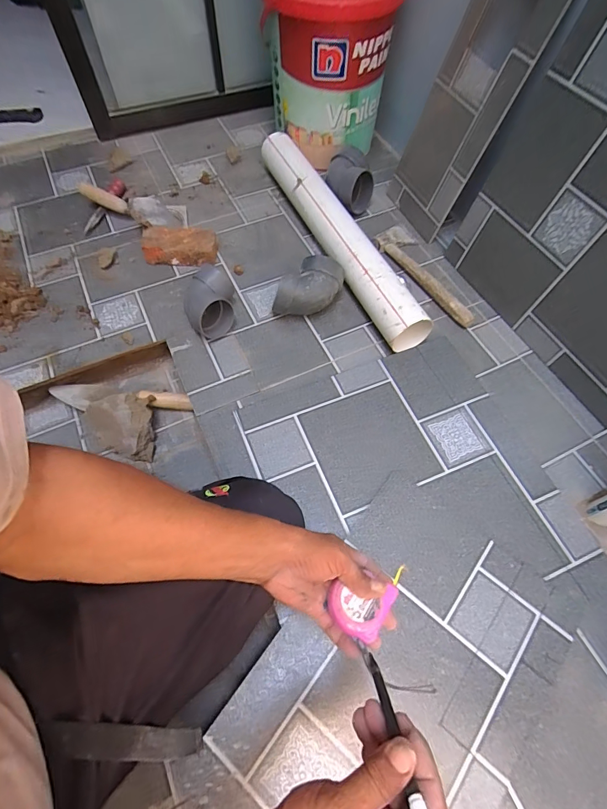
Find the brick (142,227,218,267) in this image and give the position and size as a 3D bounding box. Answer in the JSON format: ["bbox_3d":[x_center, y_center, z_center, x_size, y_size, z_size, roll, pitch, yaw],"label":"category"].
[{"bbox_3d":[-0.277,-0.353,0.880,0.166,0.046,0.082,2,60,0],"label":"brick"}]

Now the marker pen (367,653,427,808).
[{"bbox_3d":[0.072,0.258,0.297,0.009,0.147,0.010,-6,105,-5],"label":"marker pen"}]

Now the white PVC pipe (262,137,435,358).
[{"bbox_3d":[0.069,-0.398,0.895,0.098,0.096,0.682,-20,65,-12],"label":"white PVC pipe"}]

